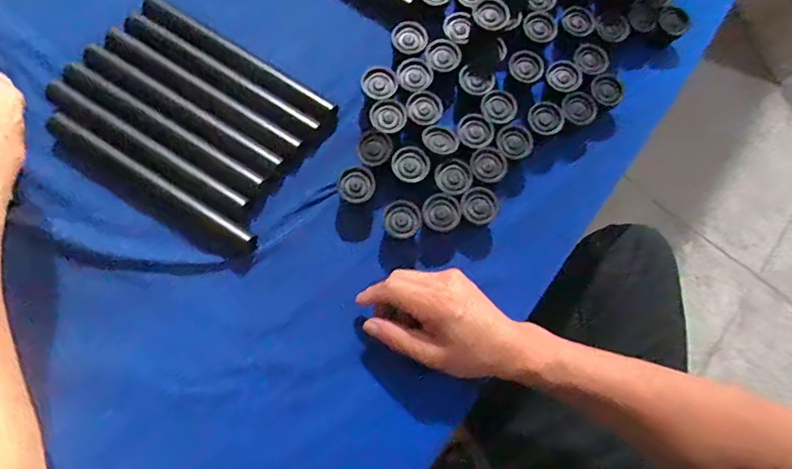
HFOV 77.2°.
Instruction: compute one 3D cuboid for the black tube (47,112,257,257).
[{"bbox_3d":[-0.227,-0.045,0.462,0.215,0.032,0.026,32,75,3],"label":"black tube"}]

